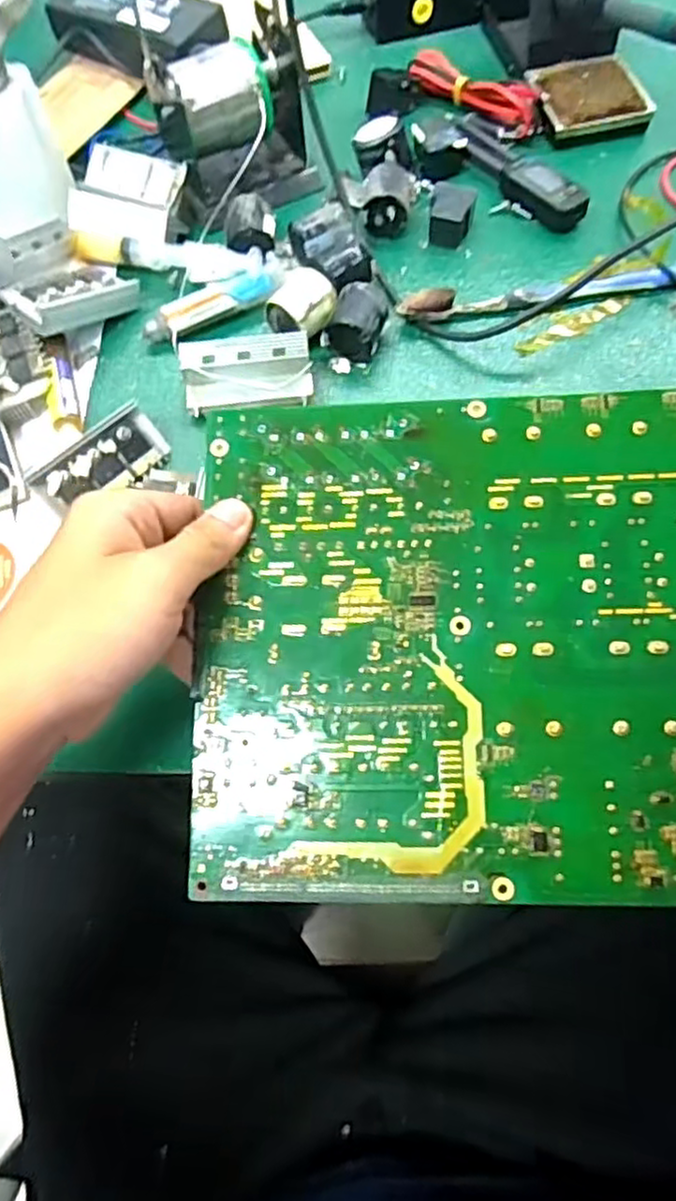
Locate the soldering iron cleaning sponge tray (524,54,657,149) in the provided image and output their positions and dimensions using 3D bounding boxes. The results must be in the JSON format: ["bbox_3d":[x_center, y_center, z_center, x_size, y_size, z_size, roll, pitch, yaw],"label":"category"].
[{"bbox_3d":[0.170,-0.349,0.475,0.075,0.015,0.071,-18,66,-6],"label":"soldering iron cleaning sponge tray"}]

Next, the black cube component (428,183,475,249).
[{"bbox_3d":[0.071,-0.243,0.432,0.026,0.021,0.031,8,66,6],"label":"black cube component"}]

